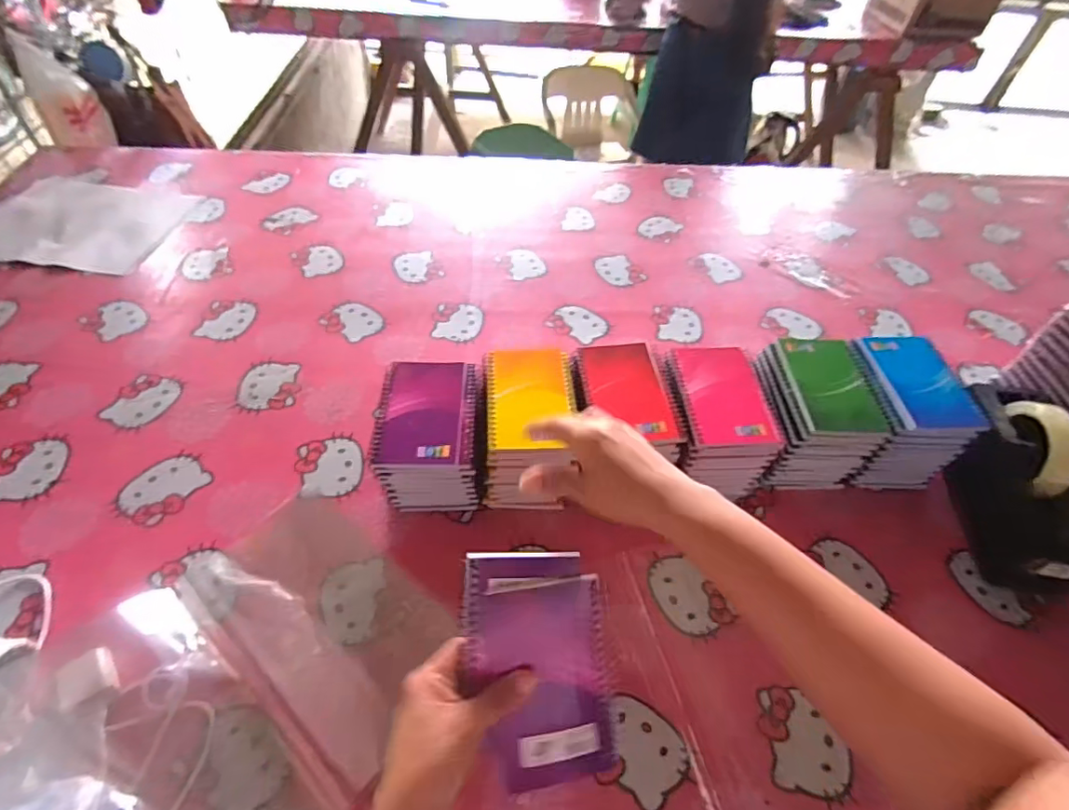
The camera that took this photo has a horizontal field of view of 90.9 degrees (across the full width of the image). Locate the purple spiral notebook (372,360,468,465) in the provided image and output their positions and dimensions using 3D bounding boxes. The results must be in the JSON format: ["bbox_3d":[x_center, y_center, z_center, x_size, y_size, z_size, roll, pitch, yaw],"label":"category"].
[{"bbox_3d":[-0.114,0.005,0.530,0.084,0.017,0.121,1,51,-3],"label":"purple spiral notebook"}]

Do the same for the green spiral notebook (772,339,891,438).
[{"bbox_3d":[0.311,-0.022,0.558,0.087,0.015,0.124,2,51,-2],"label":"green spiral notebook"}]

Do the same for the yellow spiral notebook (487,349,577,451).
[{"bbox_3d":[-0.003,-0.009,0.537,0.087,0.010,0.128,0,49,-5],"label":"yellow spiral notebook"}]

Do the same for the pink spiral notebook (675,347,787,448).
[{"bbox_3d":[0.197,-0.012,0.550,0.084,0.012,0.125,-1,51,-4],"label":"pink spiral notebook"}]

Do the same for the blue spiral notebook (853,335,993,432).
[{"bbox_3d":[0.411,-0.027,0.567,0.089,0.020,0.122,2,49,-3],"label":"blue spiral notebook"}]

